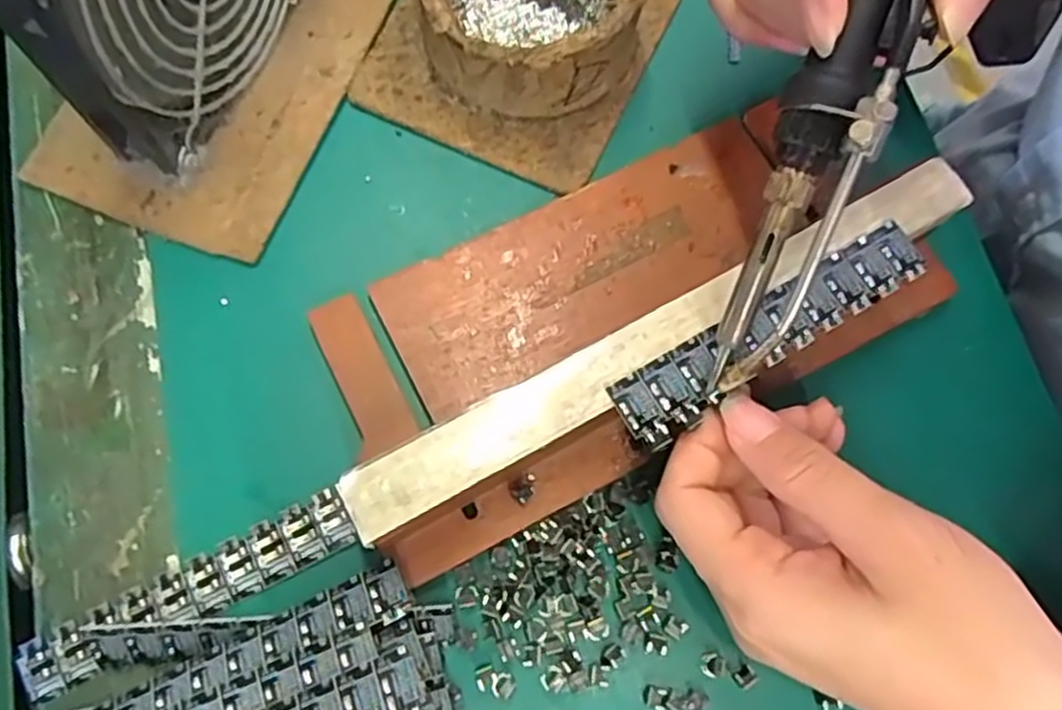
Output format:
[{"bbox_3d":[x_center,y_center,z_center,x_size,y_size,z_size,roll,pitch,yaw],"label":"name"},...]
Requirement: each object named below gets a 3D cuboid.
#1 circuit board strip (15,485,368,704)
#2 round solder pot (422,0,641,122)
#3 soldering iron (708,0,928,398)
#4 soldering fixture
[{"bbox_3d":[-0.109,0.075,0.242,0.108,0.004,0.019,-26,75,-9],"label":"circuit board strip"},{"bbox_3d":[0.000,-0.134,0.288,0.078,0.040,0.081,0,73,-1],"label":"round solder pot"},{"bbox_3d":[0.089,-0.088,0.199,0.022,0.018,0.200,19,100,4],"label":"soldering iron"},{"bbox_3d":[0.031,-0.020,0.252,0.206,0.043,0.099,-26,75,-9],"label":"soldering fixture"}]

